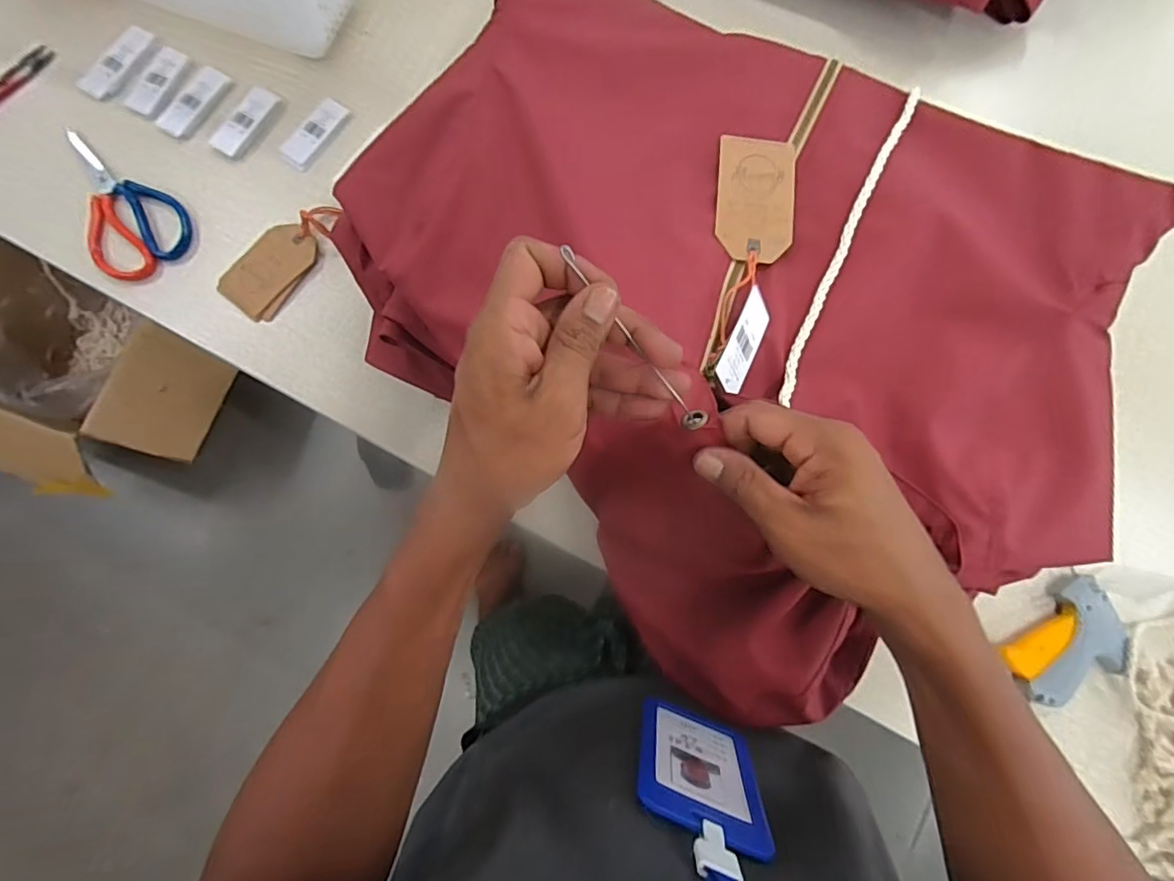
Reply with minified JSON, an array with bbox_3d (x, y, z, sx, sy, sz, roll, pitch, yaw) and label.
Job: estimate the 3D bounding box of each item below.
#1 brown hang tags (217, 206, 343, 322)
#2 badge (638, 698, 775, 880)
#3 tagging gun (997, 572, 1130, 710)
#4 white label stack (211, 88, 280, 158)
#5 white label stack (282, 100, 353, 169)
[{"bbox_3d":[-0.323,-0.198,0.573,0.067,0.015,0.138,36,85,4],"label":"brown hang tags"},{"bbox_3d":[0.063,0.183,0.294,0.068,0.137,0.005,20,92,7],"label":"badge"},{"bbox_3d":[0.466,0.199,0.526,0.121,0.019,0.082,-40,84,-7],"label":"tagging gun"},{"bbox_3d":[-0.375,-0.351,0.596,0.038,0.005,0.089,29,81,3],"label":"white label stack"},{"bbox_3d":[-0.298,-0.337,0.596,0.036,0.004,0.090,32,81,4],"label":"white label stack"}]

